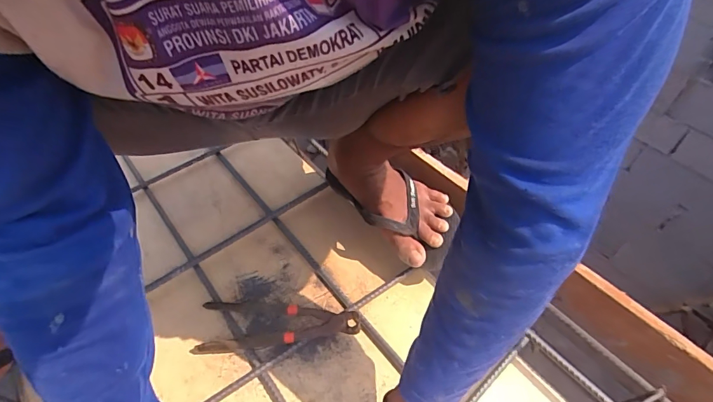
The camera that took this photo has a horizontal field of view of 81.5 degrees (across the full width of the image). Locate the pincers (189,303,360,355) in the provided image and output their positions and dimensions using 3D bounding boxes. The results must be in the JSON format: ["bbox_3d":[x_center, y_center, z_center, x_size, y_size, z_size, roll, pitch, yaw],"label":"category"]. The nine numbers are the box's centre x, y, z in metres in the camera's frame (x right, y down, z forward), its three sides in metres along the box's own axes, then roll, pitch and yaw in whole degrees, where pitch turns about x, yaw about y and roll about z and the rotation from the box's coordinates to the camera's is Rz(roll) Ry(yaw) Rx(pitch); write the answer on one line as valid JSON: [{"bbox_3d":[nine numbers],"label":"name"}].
[{"bbox_3d":[-0.109,0.169,0.580,0.220,0.029,0.075,-3,49,-1],"label":"pincers"}]

